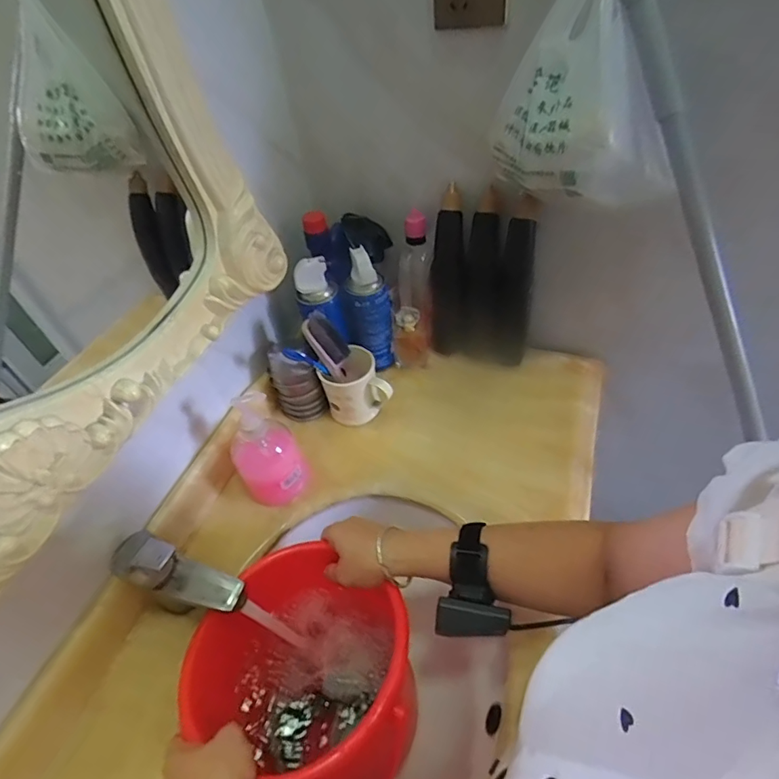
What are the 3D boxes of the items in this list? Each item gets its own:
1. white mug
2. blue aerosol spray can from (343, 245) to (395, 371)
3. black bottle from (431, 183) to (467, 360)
[{"bbox_3d":[-0.052,0.003,0.740,0.086,0.092,0.078,-22,48,-14],"label":"white mug"},{"bbox_3d":[-0.030,-0.133,0.780,0.065,0.195,0.078,-5,46,2],"label":"blue aerosol spray can"},{"bbox_3d":[0.093,-0.175,0.767,0.053,0.263,0.034,-1,46,6],"label":"black bottle"}]

